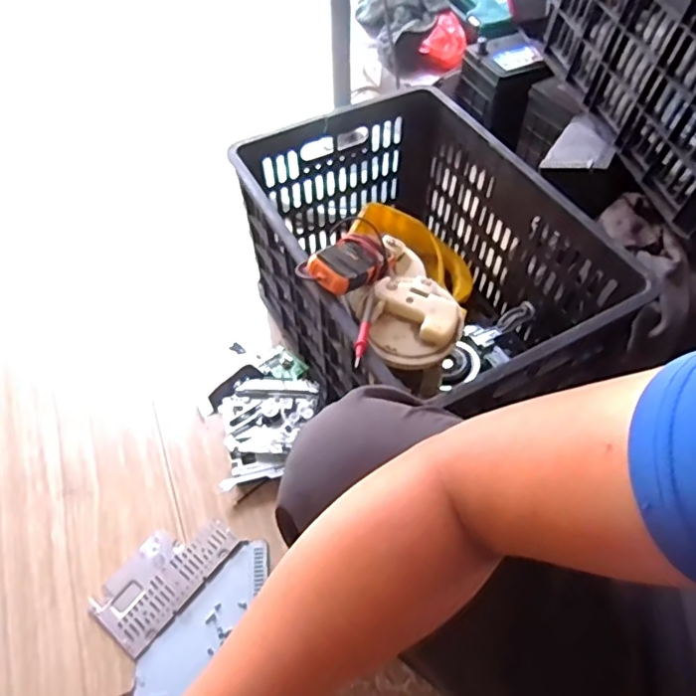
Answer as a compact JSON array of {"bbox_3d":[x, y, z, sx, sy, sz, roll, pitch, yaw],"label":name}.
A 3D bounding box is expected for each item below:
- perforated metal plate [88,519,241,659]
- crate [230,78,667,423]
[{"bbox_3d":[-0.230,0.281,0.711,0.093,0.011,0.172,34,61,22],"label":"perforated metal plate"},{"bbox_3d":[0.103,-0.108,0.808,0.370,0.282,0.497,-30,58,-14],"label":"crate"}]

